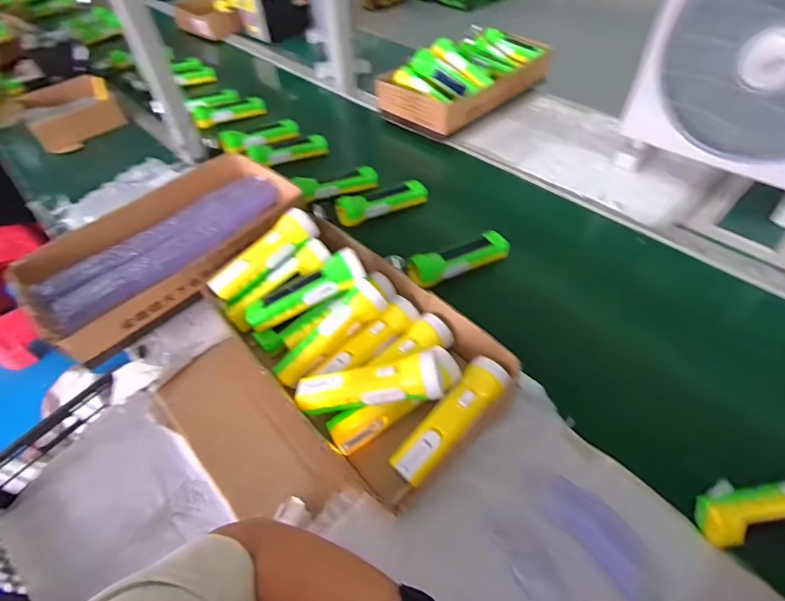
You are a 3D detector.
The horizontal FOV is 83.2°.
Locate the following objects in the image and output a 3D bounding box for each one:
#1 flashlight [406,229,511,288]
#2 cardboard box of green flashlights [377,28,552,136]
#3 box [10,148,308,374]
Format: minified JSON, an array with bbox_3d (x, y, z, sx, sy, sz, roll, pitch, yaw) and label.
[{"bbox_3d":[0.107,-0.069,0.707,0.168,0.037,0.048,-22,52,-14],"label":"flashlight"},{"bbox_3d":[0.178,-0.538,1.052,0.400,0.114,0.203,-37,57,-24],"label":"cardboard box of green flashlights"},{"bbox_3d":[-0.357,-0.098,0.727,0.425,0.059,0.244,-38,58,-25],"label":"box"}]

